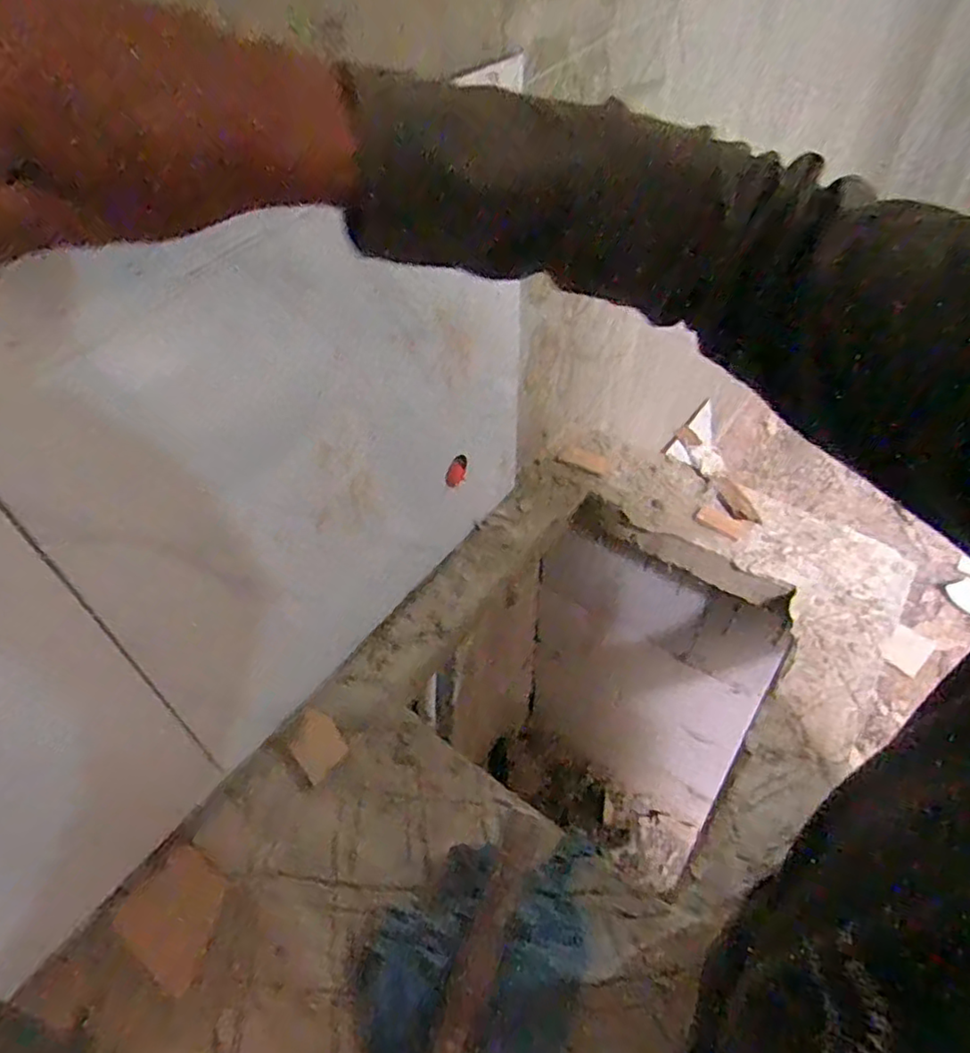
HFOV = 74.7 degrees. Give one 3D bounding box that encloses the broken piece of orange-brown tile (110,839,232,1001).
[{"bbox_3d":[-0.272,0.345,0.569,0.097,0.010,0.082,27,53,23],"label":"broken piece of orange-brown tile"}]

